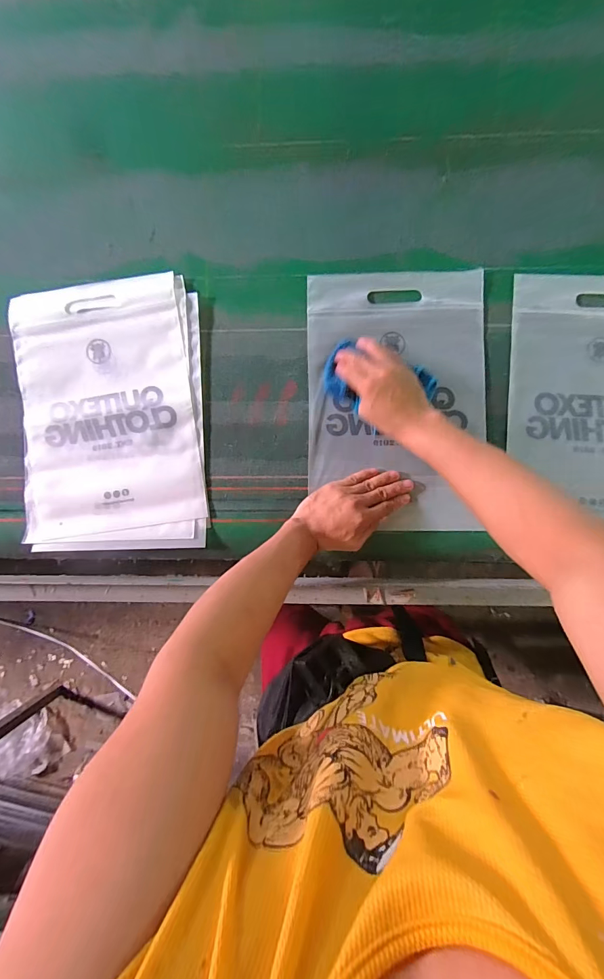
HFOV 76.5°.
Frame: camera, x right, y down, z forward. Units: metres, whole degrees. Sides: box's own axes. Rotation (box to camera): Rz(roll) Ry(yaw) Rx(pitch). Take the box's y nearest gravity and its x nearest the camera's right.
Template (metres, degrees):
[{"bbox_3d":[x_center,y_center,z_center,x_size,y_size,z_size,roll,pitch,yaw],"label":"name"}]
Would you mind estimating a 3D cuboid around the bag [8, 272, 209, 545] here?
[{"bbox_3d":[-0.289,-0.124,0.565,0.256,0.013,0.361,-7,88,3],"label":"bag"}]

